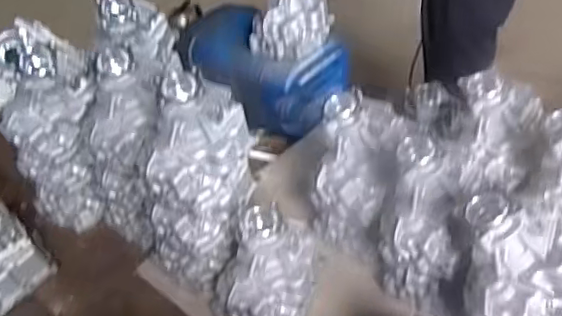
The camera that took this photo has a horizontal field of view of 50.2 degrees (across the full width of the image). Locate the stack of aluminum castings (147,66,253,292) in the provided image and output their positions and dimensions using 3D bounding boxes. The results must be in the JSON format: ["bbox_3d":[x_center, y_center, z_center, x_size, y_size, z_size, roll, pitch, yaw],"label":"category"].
[{"bbox_3d":[-0.163,0.053,1.219,0.155,0.442,0.197,13,43,23],"label":"stack of aluminum castings"}]

